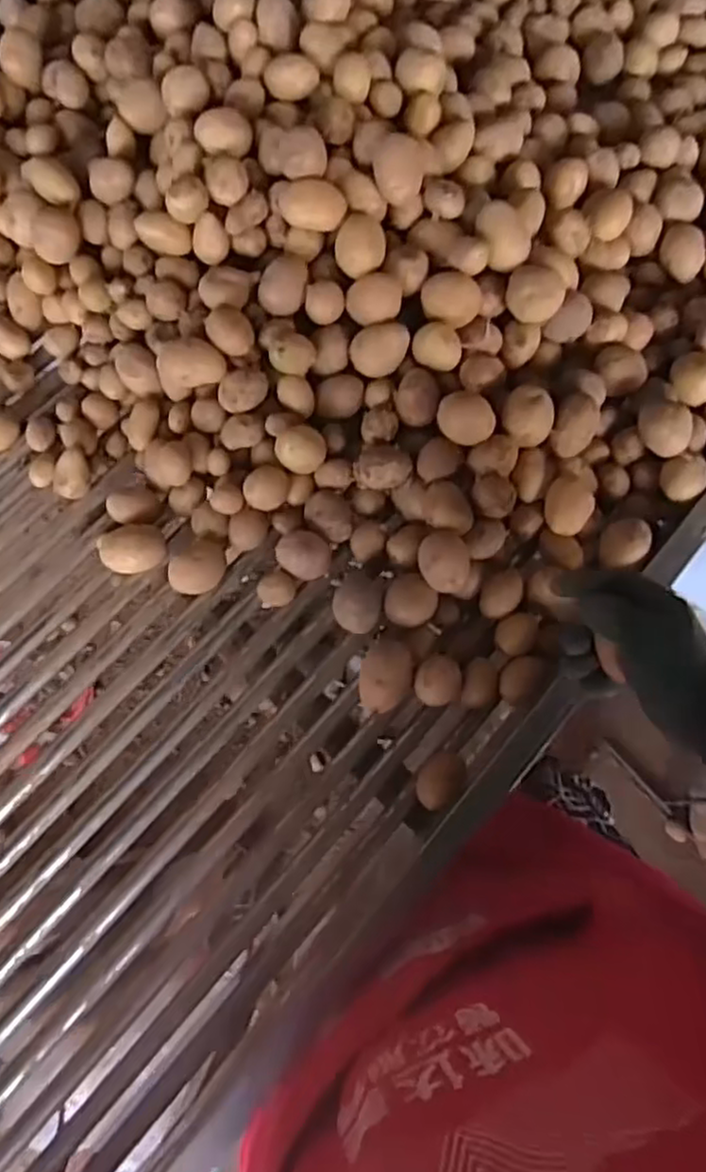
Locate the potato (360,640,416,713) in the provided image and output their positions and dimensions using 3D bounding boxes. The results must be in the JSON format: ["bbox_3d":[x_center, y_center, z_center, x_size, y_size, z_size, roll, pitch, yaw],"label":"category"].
[{"bbox_3d":[0.029,0.078,0.587,0.043,0.044,0.056,7,76,4],"label":"potato"}]

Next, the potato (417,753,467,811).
[{"bbox_3d":[0.070,0.159,0.573,0.046,0.030,0.034,-42,78,-9],"label":"potato"}]

